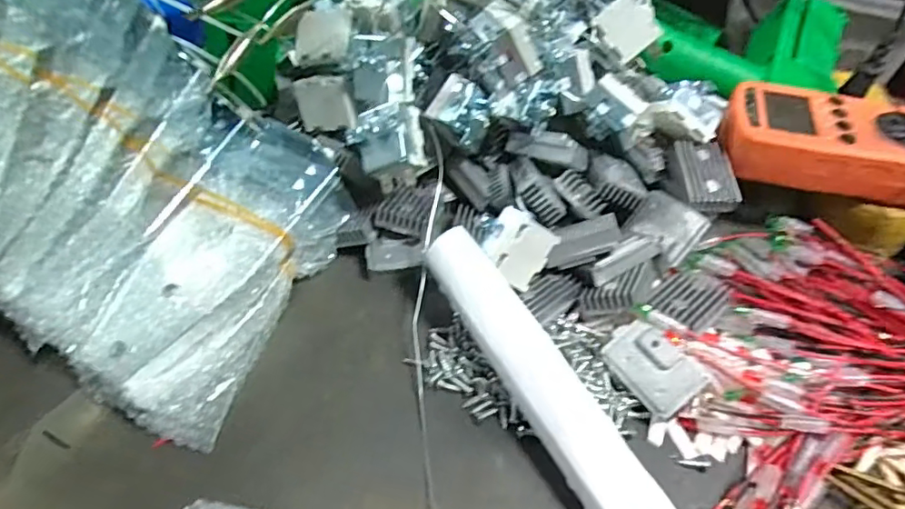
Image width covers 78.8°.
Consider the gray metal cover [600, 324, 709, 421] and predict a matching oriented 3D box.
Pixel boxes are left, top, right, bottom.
[{"bbox_3d":[0.101,0.056,0.277,0.034,0.011,0.046,-44,58,1],"label":"gray metal cover"}]

